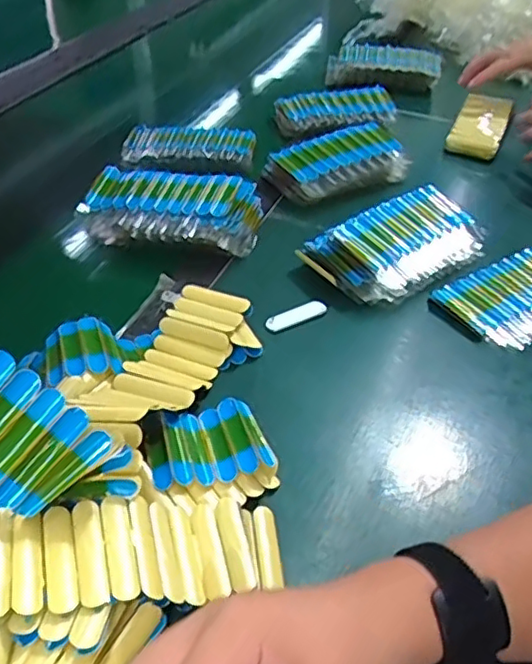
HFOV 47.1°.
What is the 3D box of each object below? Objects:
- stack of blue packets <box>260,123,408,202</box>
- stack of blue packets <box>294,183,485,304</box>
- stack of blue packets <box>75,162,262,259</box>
[{"bbox_3d":[0.087,-0.196,0.722,0.161,0.049,0.092,-22,48,-24],"label":"stack of blue packets"},{"bbox_3d":[0.132,-0.086,0.607,0.173,0.047,0.097,-26,50,-27],"label":"stack of blue packets"},{"bbox_3d":[-0.098,-0.122,0.626,0.175,0.063,0.089,9,43,7],"label":"stack of blue packets"}]

